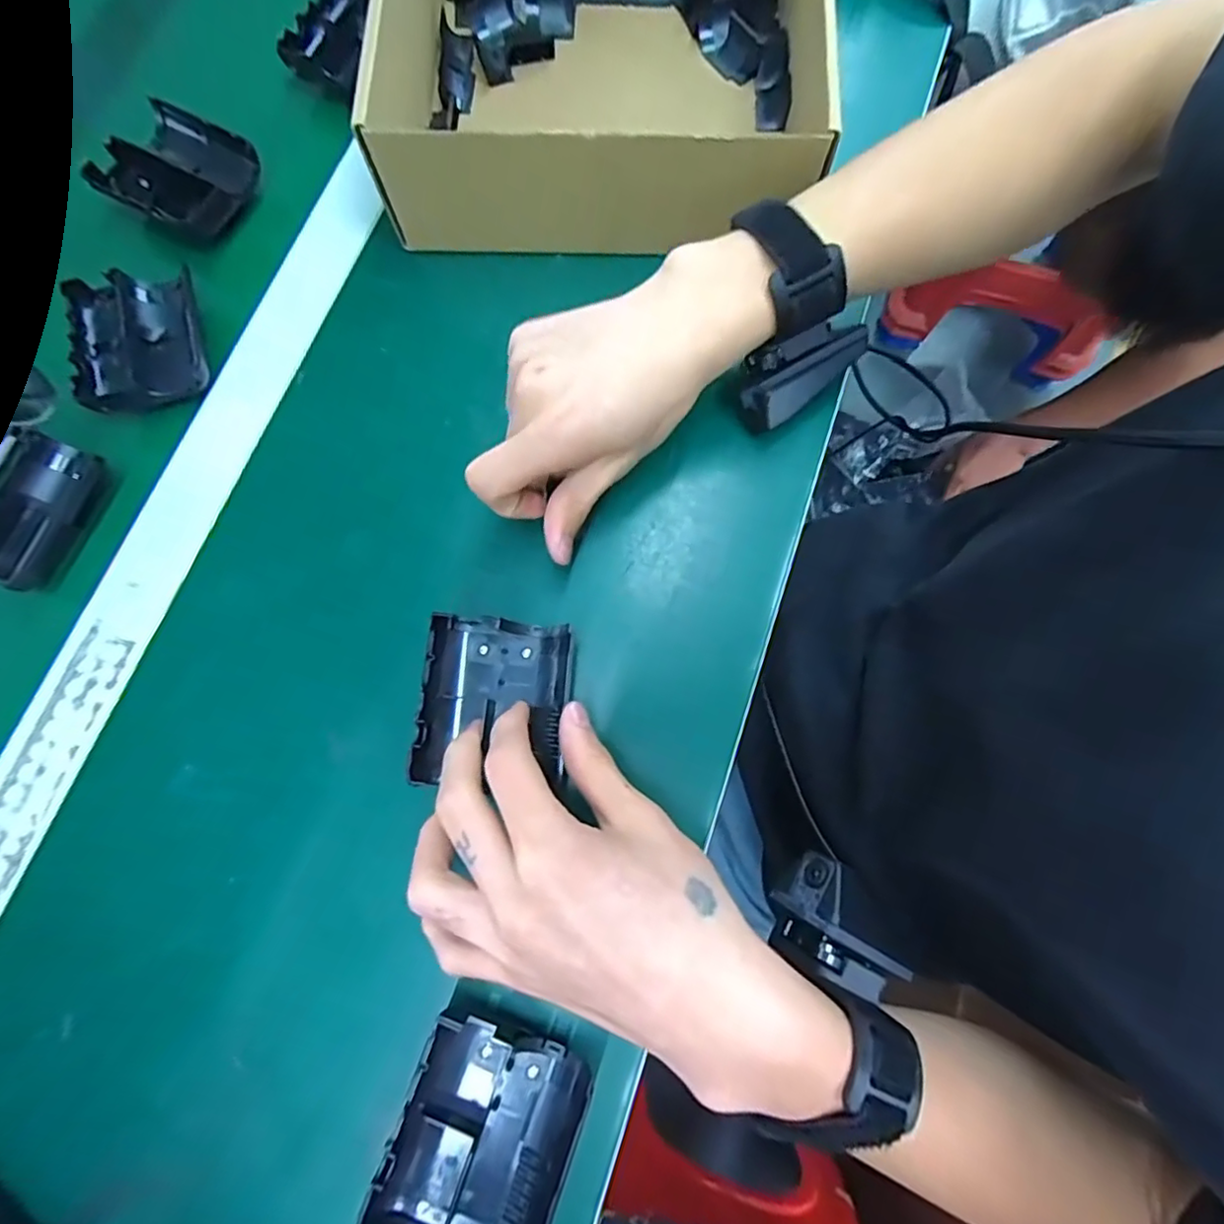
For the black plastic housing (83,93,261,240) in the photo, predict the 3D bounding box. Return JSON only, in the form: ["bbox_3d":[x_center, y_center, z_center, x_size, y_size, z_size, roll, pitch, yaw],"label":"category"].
[{"bbox_3d":[-0.260,-0.266,0.366,0.084,0.028,0.065,27,79,4],"label":"black plastic housing"}]

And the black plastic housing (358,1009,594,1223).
[{"bbox_3d":[-0.051,0.212,0.243,0.069,0.025,0.076,20,79,3],"label":"black plastic housing"}]

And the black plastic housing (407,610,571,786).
[{"bbox_3d":[-0.055,0.040,0.281,0.066,0.017,0.075,3,78,0],"label":"black plastic housing"}]

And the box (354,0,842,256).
[{"bbox_3d":[-0.005,-0.327,0.347,0.229,0.073,0.239,2,78,-1],"label":"box"}]

